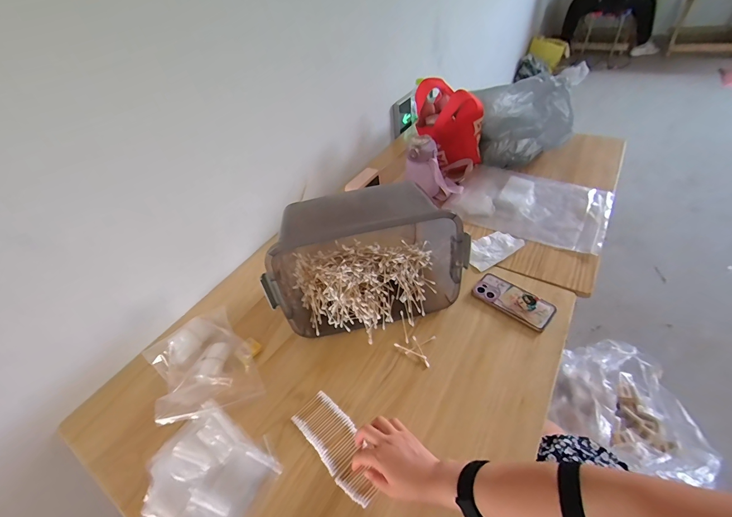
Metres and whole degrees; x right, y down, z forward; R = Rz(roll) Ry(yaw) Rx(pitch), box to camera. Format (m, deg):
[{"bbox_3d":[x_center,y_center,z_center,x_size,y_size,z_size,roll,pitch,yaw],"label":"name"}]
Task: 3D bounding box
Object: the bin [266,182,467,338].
[{"bbox_3d":[-0.007,-0.008,0.710,0.408,0.240,0.242,-15,46,-8],"label":"bin"}]

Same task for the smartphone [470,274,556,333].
[{"bbox_3d":[0.323,0.089,0.724,0.162,0.018,0.079,32,60,33],"label":"smartphone"}]

